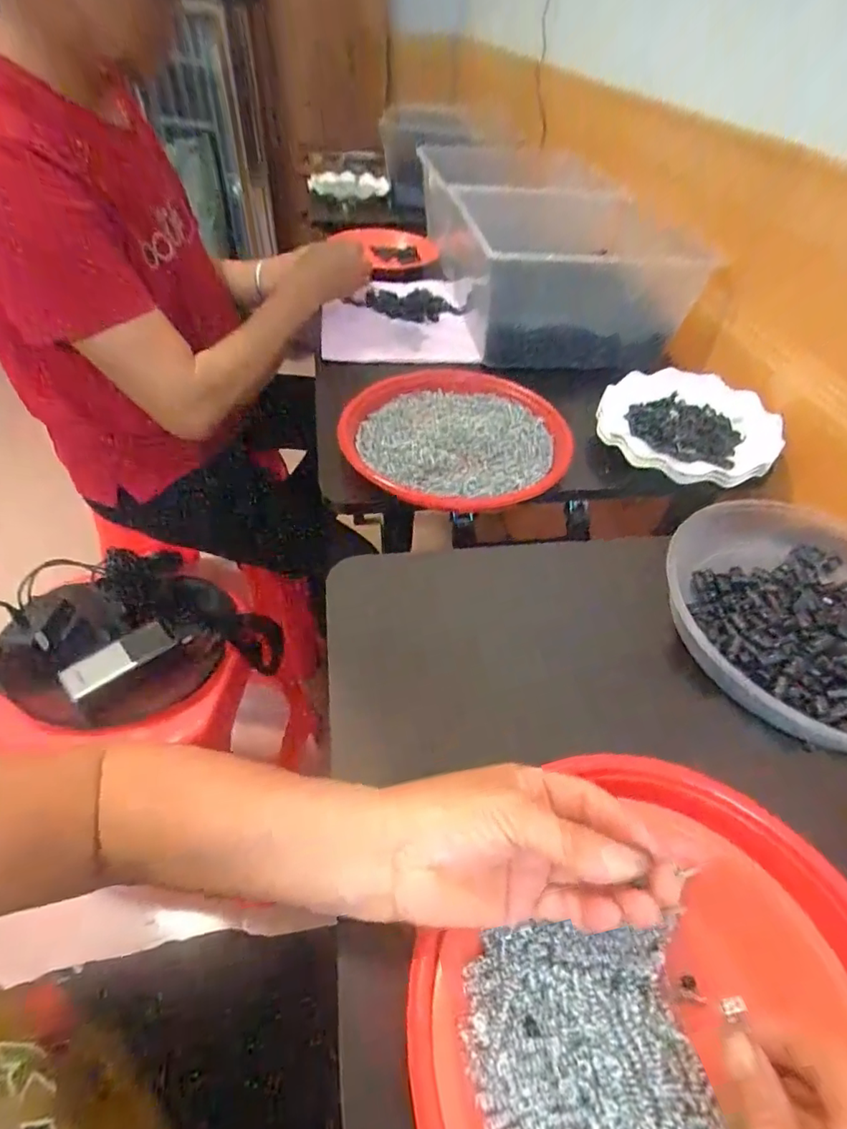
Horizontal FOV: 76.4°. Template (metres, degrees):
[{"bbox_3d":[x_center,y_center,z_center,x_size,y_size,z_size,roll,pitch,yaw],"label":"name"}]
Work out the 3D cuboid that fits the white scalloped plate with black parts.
[{"bbox_3d":[0.294,-0.159,0.594,0.180,0.024,0.203,30,52,22],"label":"white scalloped plate with black parts"}]

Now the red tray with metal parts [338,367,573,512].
[{"bbox_3d":[0.040,-0.146,0.577,0.227,0.024,0.238,15,46,7],"label":"red tray with metal parts"}]

